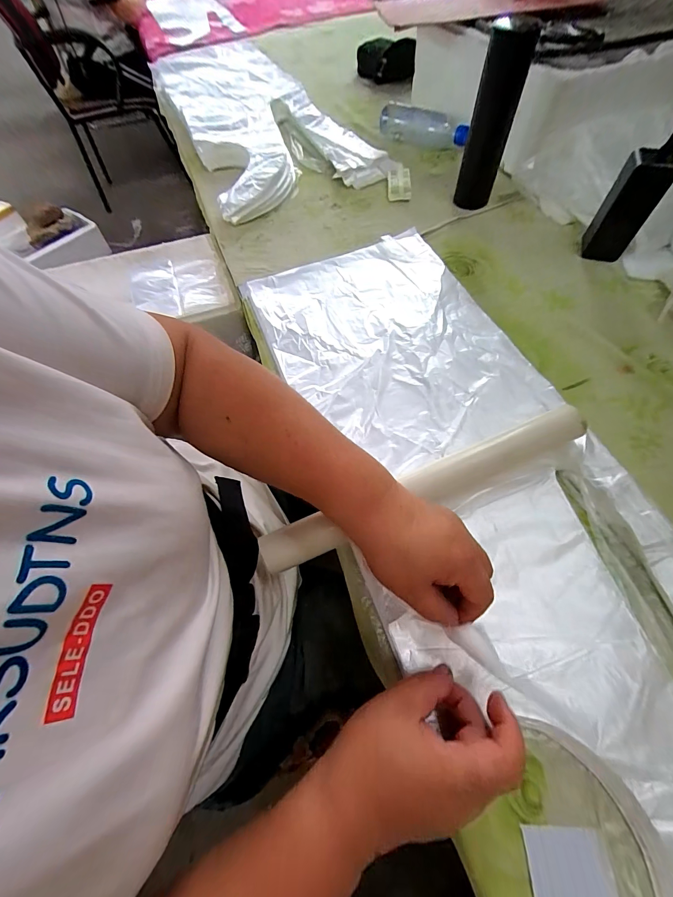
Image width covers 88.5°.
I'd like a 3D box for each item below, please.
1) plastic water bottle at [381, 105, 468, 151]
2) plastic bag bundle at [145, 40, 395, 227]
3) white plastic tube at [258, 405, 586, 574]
[{"bbox_3d":[0.183,-0.715,0.757,0.230,0.054,0.065,26,65,16],"label":"plastic water bottle"},{"bbox_3d":[-0.219,-0.842,0.857,0.372,0.074,0.850,-23,62,-9],"label":"plastic bag bundle"},{"bbox_3d":[0.095,0.039,0.357,0.357,0.037,0.038,-21,62,-8],"label":"white plastic tube"}]

